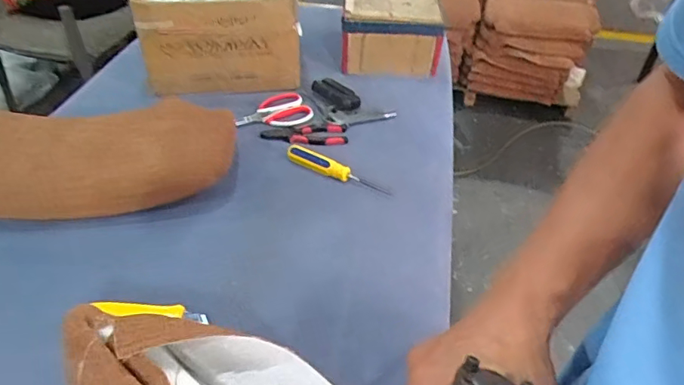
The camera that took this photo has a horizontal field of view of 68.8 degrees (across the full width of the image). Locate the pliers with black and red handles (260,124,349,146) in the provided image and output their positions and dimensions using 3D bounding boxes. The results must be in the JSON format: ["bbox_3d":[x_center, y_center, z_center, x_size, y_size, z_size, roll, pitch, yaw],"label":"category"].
[{"bbox_3d":[-0.068,-0.101,0.900,0.151,0.012,0.057,-3,42,-5],"label":"pliers with black and red handles"}]

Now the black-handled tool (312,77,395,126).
[{"bbox_3d":[0.018,-0.183,0.976,0.115,0.021,0.153,-17,44,-19],"label":"black-handled tool"}]

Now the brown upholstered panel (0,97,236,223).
[{"bbox_3d":[-0.391,-0.058,0.799,0.433,0.071,0.223,-5,42,-7],"label":"brown upholstered panel"}]

